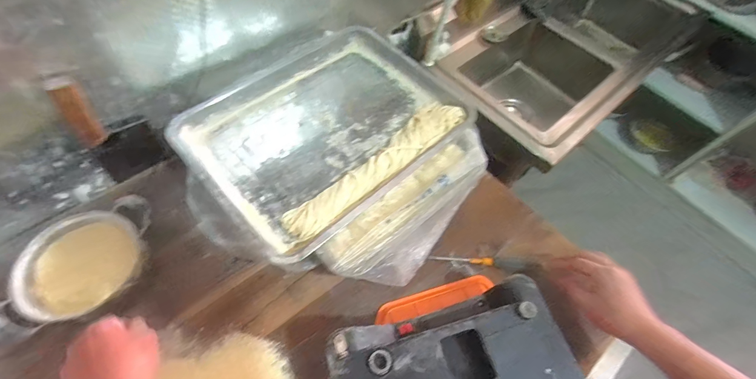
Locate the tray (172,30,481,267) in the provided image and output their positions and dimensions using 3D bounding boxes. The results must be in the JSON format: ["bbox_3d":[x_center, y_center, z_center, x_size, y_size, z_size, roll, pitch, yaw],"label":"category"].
[{"bbox_3d":[-0.094,-0.121,0.604,0.438,0.047,0.360,-39,69,-22],"label":"tray"}]

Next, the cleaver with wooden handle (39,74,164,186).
[{"bbox_3d":[-0.431,-0.089,0.548,0.100,0.234,0.033,-31,66,-19],"label":"cleaver with wooden handle"}]

